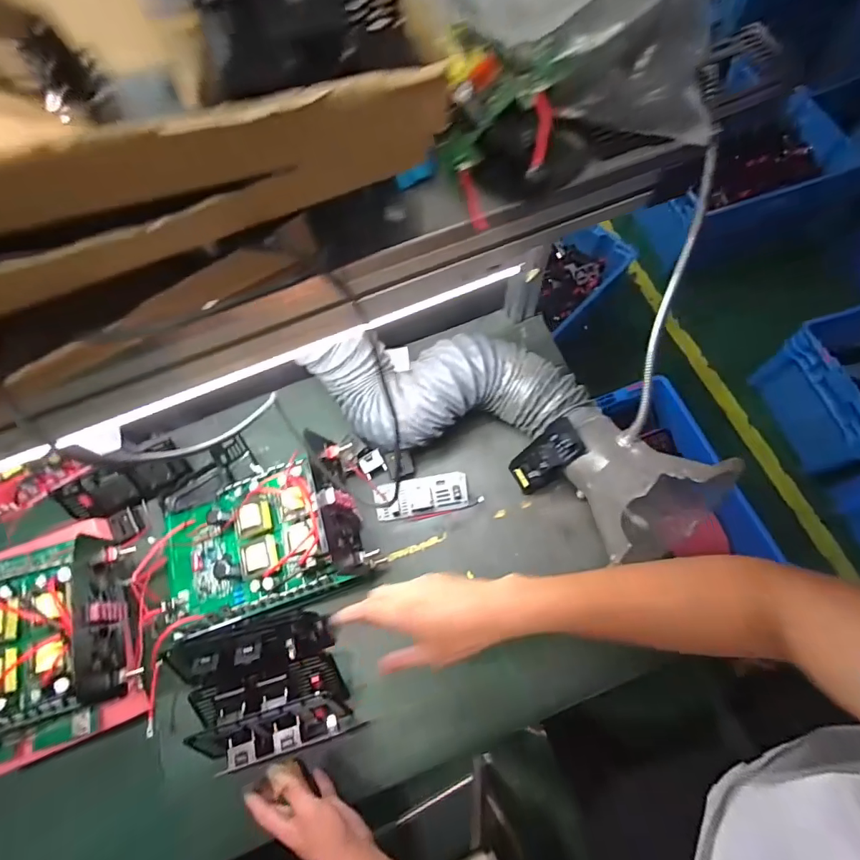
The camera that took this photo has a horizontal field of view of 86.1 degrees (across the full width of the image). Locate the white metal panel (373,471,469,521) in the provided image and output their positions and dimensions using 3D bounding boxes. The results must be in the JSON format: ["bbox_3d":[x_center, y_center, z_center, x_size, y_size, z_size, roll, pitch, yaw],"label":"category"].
[{"bbox_3d":[-0.013,0.102,0.712,0.142,0.021,0.057,-10,68,-1],"label":"white metal panel"}]

